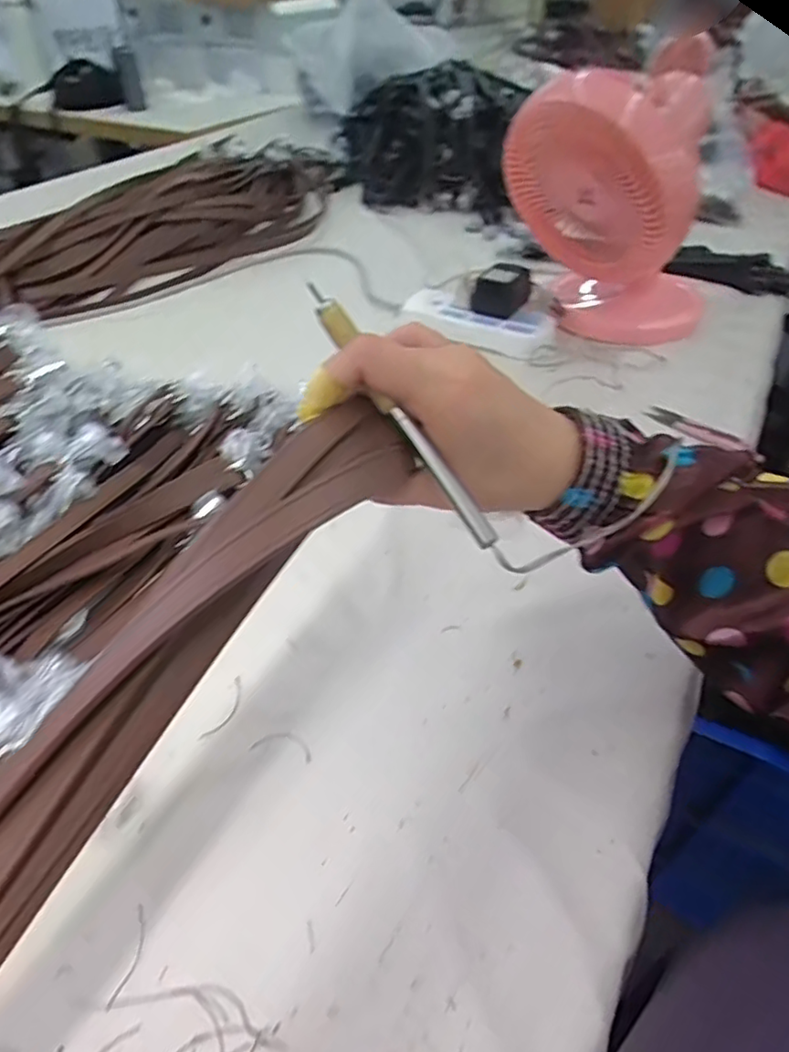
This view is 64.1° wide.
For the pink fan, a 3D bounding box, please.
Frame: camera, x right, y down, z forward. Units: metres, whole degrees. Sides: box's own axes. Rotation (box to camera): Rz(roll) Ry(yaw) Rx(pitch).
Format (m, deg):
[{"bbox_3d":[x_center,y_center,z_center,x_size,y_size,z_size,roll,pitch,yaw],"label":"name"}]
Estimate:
[{"bbox_3d":[0.279,-0.366,0.740,0.241,0.255,0.223,-21,45,-24],"label":"pink fan"}]

